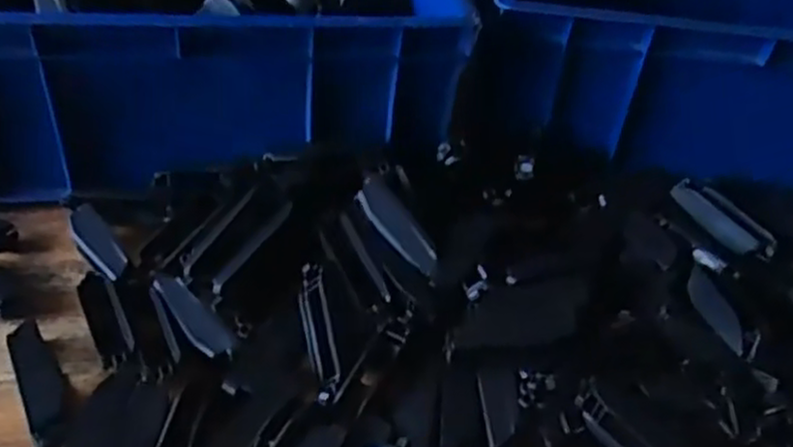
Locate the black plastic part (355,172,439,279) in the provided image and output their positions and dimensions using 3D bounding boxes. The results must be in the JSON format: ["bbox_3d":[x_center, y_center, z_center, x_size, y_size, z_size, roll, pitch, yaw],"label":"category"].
[{"bbox_3d":[0.002,0.001,0.421,0.023,0.008,0.068,-25,63,-23],"label":"black plastic part"}]

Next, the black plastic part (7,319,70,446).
[{"bbox_3d":[-0.166,0.074,0.356,0.017,0.016,0.073,-16,45,-25],"label":"black plastic part"}]

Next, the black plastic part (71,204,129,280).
[{"bbox_3d":[-0.170,0.011,0.432,0.019,0.008,0.070,-22,47,-30],"label":"black plastic part"}]

